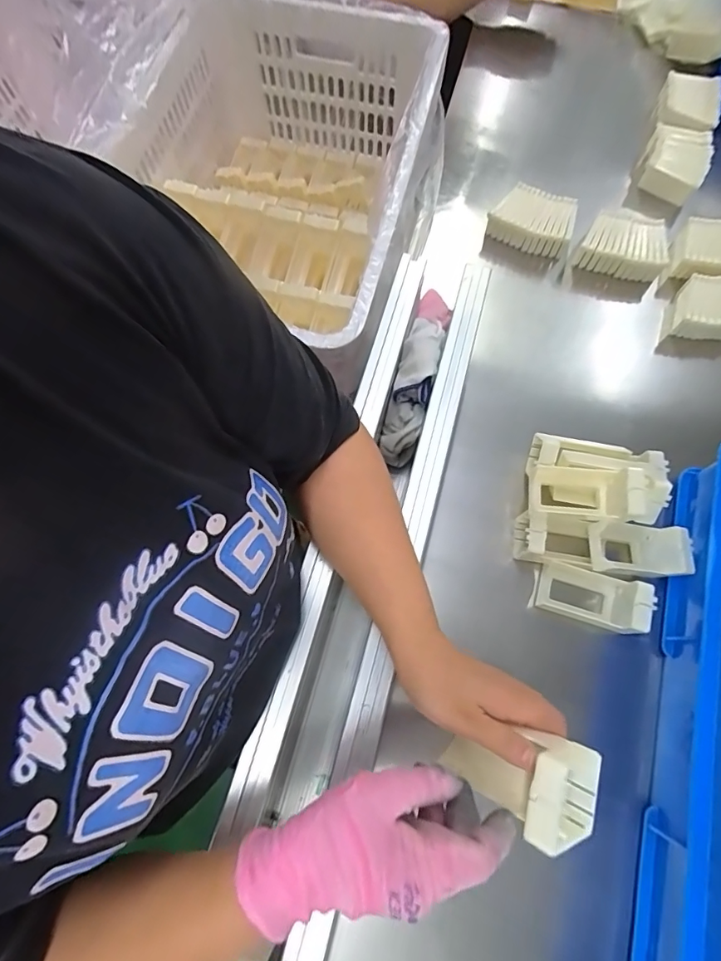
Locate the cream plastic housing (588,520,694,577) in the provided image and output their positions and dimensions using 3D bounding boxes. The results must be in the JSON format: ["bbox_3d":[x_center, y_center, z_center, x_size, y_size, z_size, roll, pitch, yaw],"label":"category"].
[{"bbox_3d":[0.301,0.072,0.516,0.103,0.052,0.059,5,72,2],"label":"cream plastic housing"}]

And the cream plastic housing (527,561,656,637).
[{"bbox_3d":[0.255,0.130,0.525,0.118,0.044,0.056,10,70,28],"label":"cream plastic housing"}]

